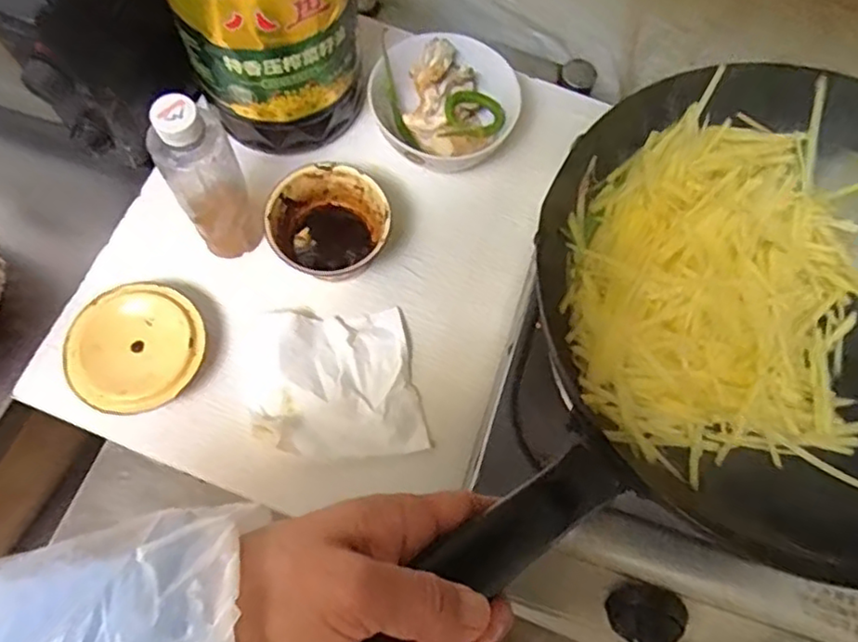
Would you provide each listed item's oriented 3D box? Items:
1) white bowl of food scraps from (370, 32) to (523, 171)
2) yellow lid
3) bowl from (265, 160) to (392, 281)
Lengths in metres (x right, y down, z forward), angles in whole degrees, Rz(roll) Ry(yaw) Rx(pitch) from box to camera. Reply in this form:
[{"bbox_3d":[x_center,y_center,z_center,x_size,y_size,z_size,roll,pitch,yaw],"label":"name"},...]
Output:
[{"bbox_3d":[0.012,-0.196,0.633,0.145,0.078,0.128,12,69,2],"label":"white bowl of food scraps"},{"bbox_3d":[-0.248,0.021,0.553,0.109,0.010,0.109,2,73,-6],"label":"yellow lid"},{"bbox_3d":[-0.090,-0.084,0.593,0.093,0.063,0.102,1,69,-2],"label":"bowl"}]

